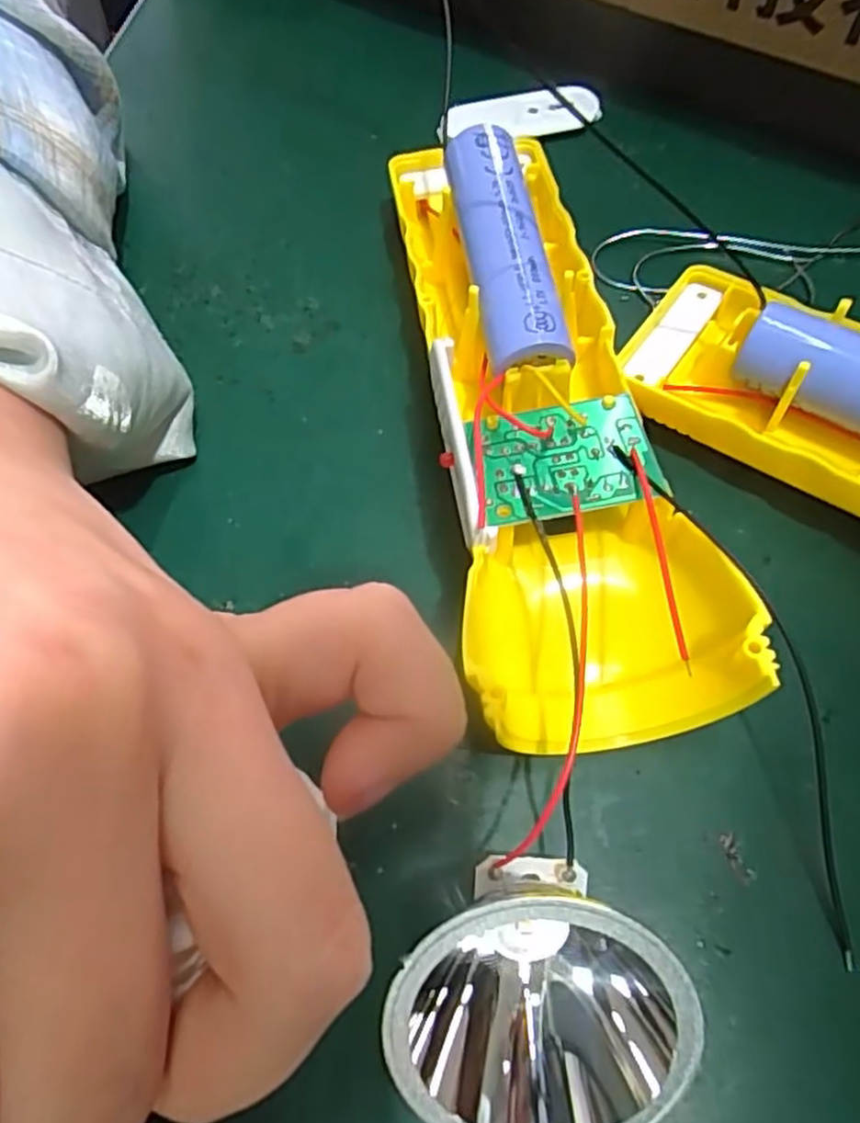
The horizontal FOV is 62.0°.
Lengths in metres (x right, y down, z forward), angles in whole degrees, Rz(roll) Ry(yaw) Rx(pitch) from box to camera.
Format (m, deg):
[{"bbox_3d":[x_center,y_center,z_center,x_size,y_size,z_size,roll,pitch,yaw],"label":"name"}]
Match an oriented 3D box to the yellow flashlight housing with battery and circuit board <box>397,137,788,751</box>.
[{"bbox_3d":[0.024,-0.041,0.160,0.049,0.037,0.157,-7,65,-3],"label":"yellow flashlight housing with battery and circuit board"}]

